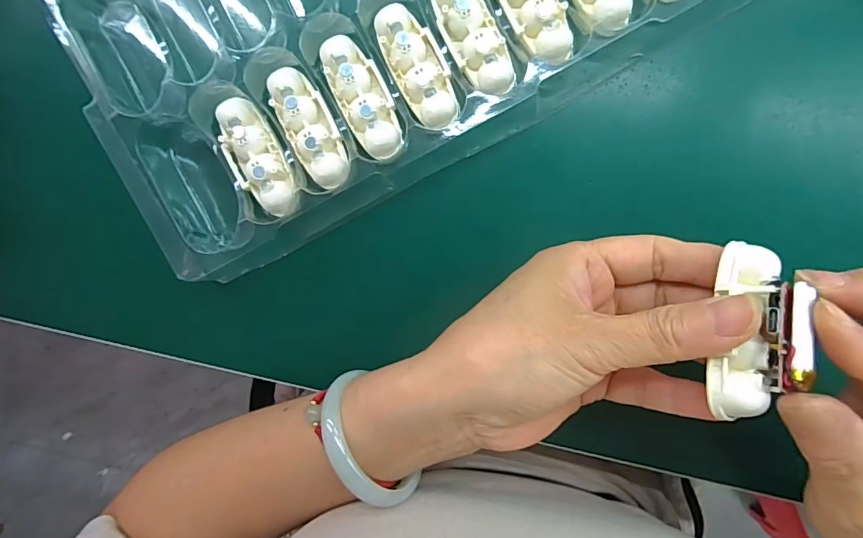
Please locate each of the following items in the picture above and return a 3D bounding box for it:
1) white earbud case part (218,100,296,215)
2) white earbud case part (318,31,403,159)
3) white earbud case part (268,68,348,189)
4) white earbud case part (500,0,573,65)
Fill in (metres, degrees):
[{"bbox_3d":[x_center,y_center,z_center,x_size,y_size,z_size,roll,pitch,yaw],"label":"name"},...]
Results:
[{"bbox_3d":[-0.090,-0.055,0.238,0.025,0.016,0.061,-26,94,7],"label":"white earbud case part"},{"bbox_3d":[-0.034,-0.084,0.230,0.024,0.009,0.062,-26,94,7],"label":"white earbud case part"},{"bbox_3d":[-0.061,-0.069,0.234,0.023,0.010,0.061,-23,94,7],"label":"white earbud case part"},{"bbox_3d":[0.047,-0.126,0.220,0.024,0.012,0.062,-24,94,7],"label":"white earbud case part"}]

